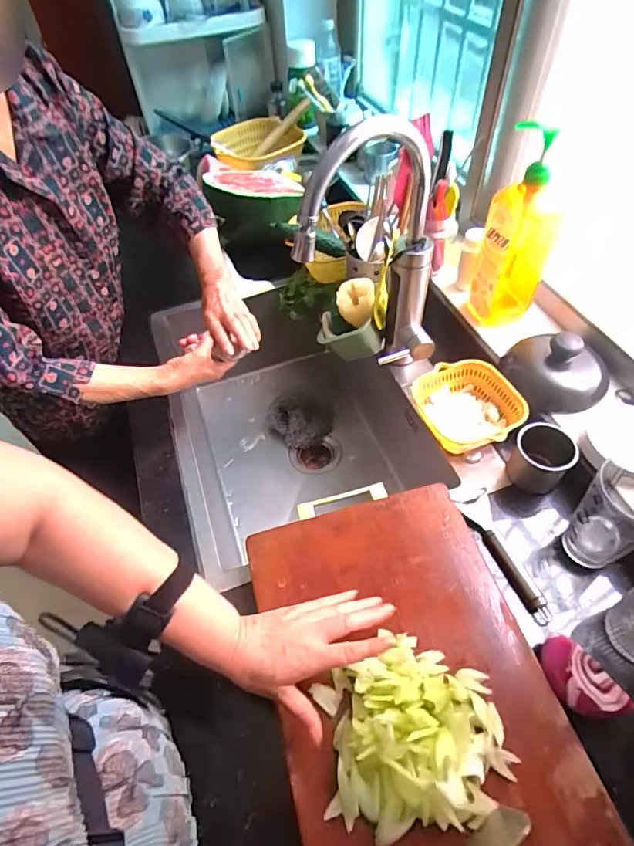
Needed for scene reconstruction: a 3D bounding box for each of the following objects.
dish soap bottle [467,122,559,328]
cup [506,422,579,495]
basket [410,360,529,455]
[{"bbox_3d":[0.296,-0.270,0.680,0.095,0.269,0.072,18,56,17],"label":"dish soap bottle"},{"bbox_3d":[0.303,0.046,0.628,0.070,0.067,0.072,-2,53,2],"label":"cup"},{"bbox_3d":[0.232,-0.022,0.687,0.136,0.060,0.144,-13,53,-6],"label":"basket"}]

